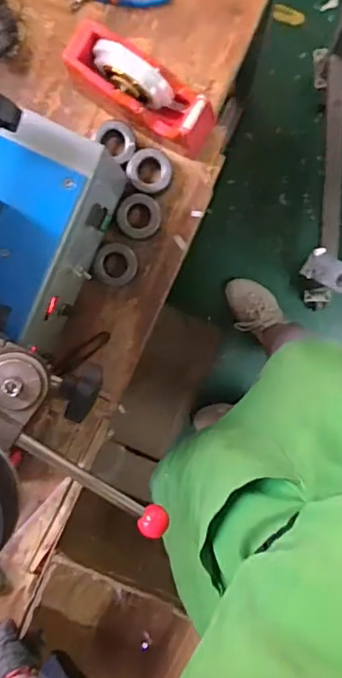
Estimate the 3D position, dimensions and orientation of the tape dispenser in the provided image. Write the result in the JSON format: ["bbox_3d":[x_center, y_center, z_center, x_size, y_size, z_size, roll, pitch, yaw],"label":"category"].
[{"bbox_3d":[-0.041,-0.328,0.717,0.205,0.120,0.079,29,95,0],"label":"tape dispenser"}]

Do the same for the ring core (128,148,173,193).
[{"bbox_3d":[-0.029,-0.235,0.760,0.061,0.038,0.062,0,95,2],"label":"ring core"}]

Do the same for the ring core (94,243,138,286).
[{"bbox_3d":[-0.078,-0.108,0.774,0.059,0.024,0.059,-1,95,3],"label":"ring core"}]

